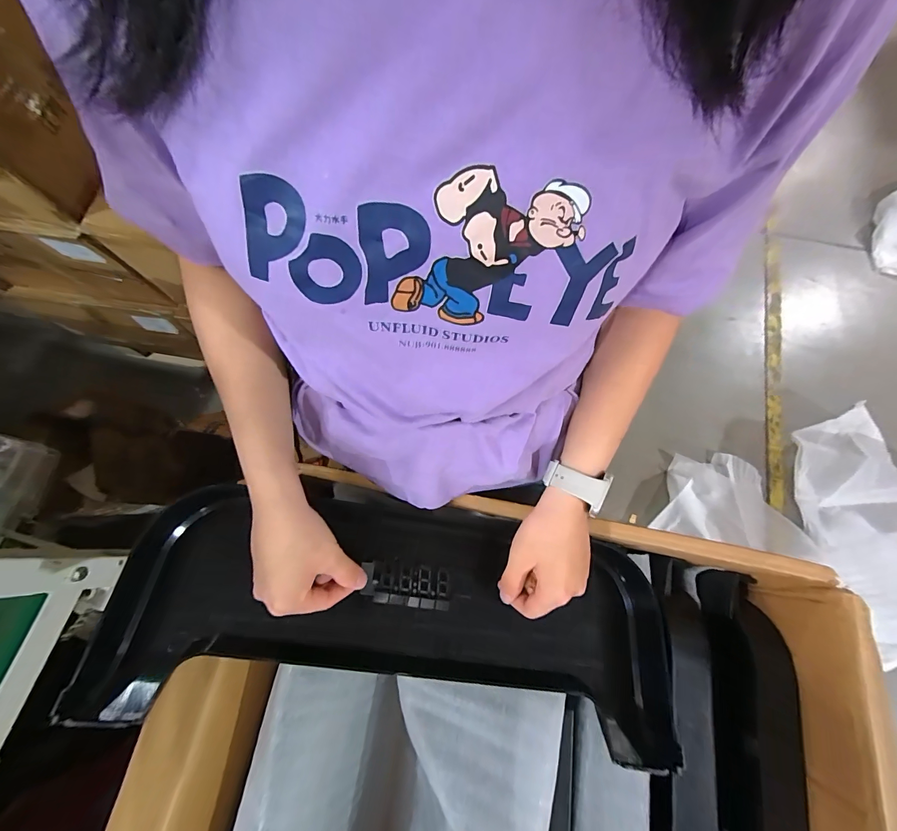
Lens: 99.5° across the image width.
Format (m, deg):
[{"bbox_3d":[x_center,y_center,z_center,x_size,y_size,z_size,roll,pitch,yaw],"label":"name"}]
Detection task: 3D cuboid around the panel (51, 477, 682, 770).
[{"bbox_3d":[-0.037,0.187,0.376,0.508,0.106,0.189,10,71,-5],"label":"panel"}]

